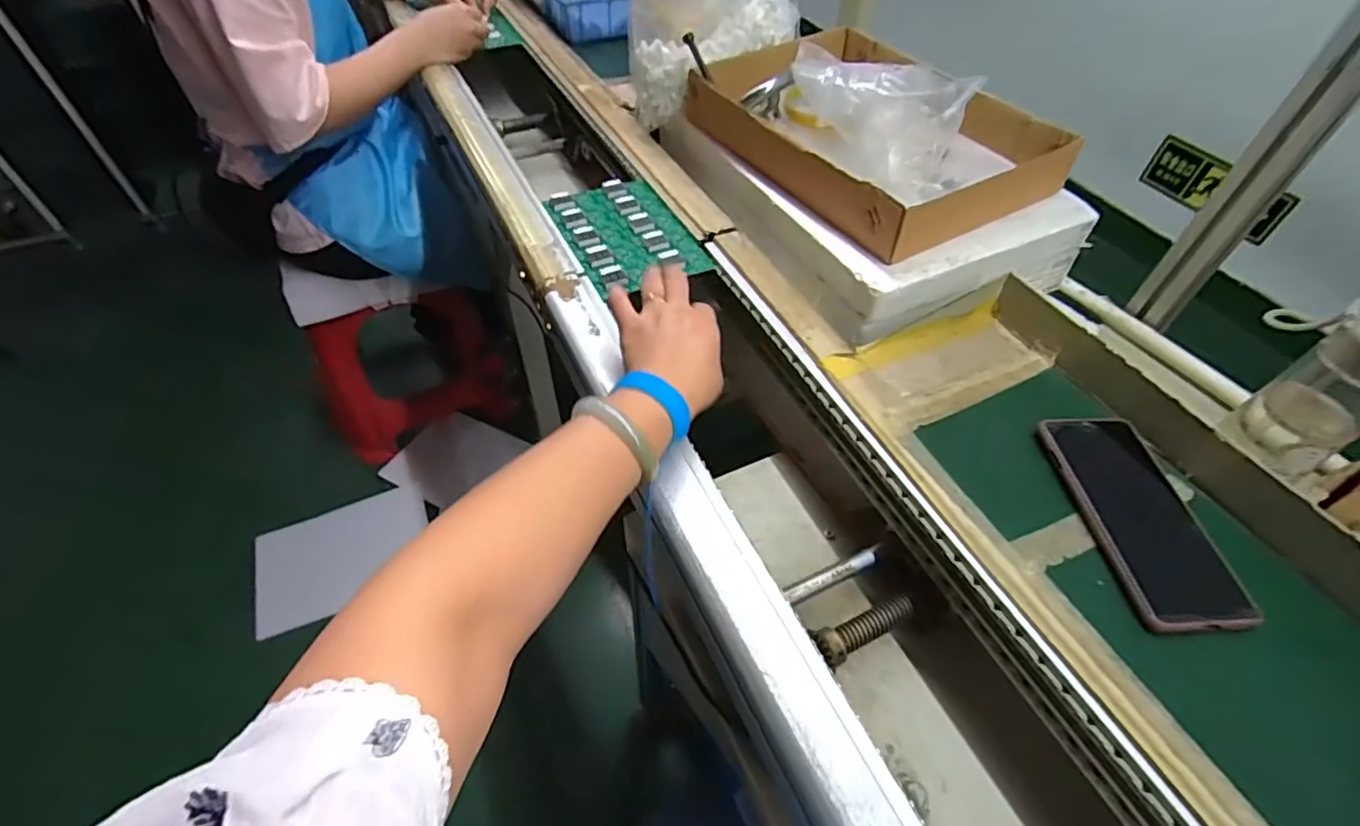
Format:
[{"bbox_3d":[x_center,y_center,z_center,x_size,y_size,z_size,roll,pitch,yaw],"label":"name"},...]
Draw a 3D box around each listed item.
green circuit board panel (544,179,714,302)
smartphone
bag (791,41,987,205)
[{"bbox_3d":[-0.062,-0.197,0.659,0.131,0.008,0.186,-22,54,-19],"label":"green circuit board panel"},{"bbox_3d":[0.322,0.067,0.425,0.079,0.011,0.161,-2,50,-3],"label":"smartphone"},{"bbox_3d":[0.200,-0.297,0.625,0.179,0.106,0.083,18,52,13],"label":"bag"}]

